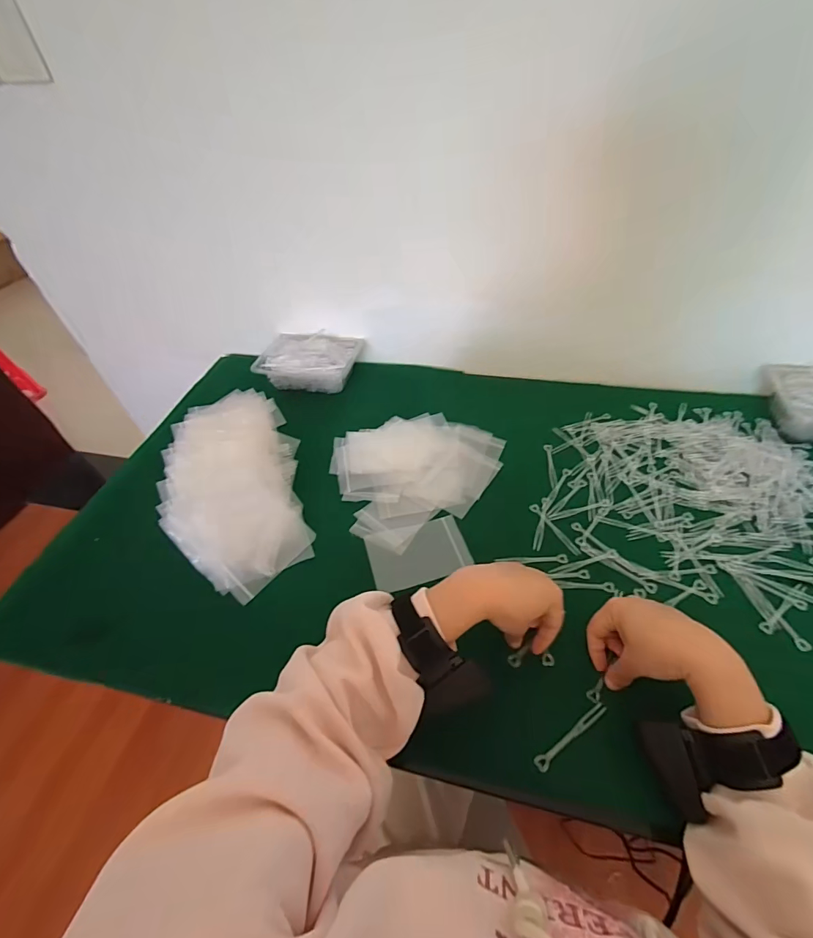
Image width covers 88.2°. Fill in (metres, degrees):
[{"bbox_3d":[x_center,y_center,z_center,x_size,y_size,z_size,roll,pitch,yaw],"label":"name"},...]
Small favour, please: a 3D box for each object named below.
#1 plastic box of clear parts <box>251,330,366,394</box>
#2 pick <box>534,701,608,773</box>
[{"bbox_3d":[-0.181,-0.206,0.781,0.186,0.058,0.115,7,50,10],"label":"plastic box of clear parts"},{"bbox_3d":[0.153,0.248,0.388,0.085,0.007,0.012,-27,53,-17],"label":"pick"}]

